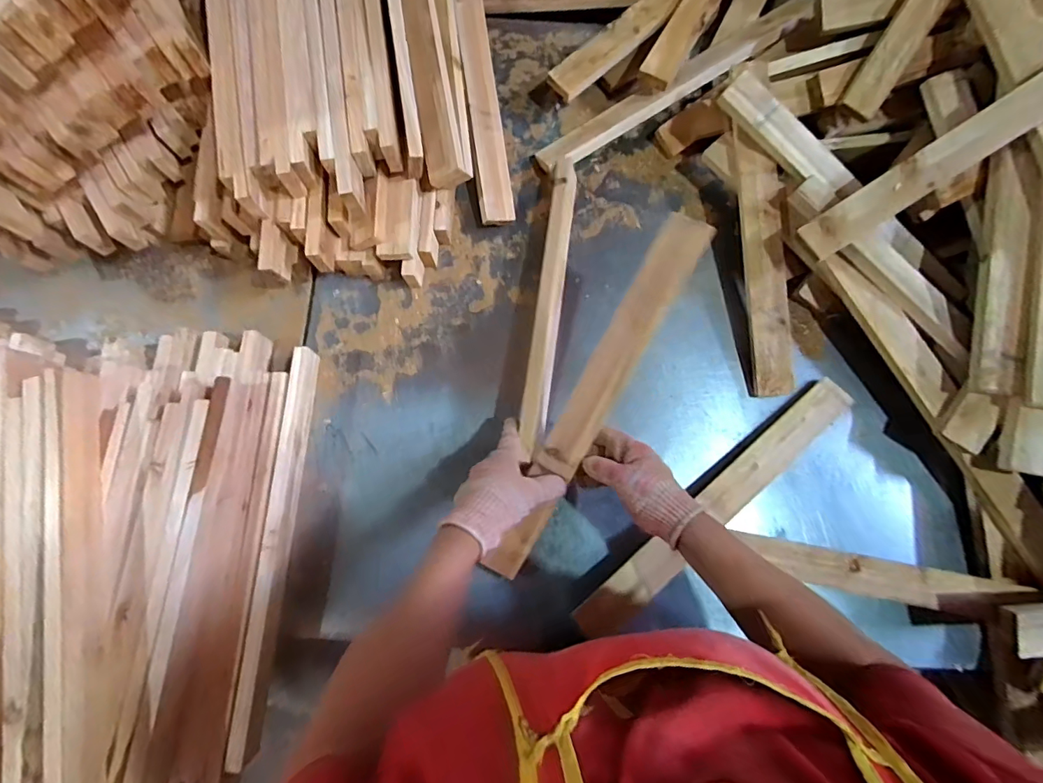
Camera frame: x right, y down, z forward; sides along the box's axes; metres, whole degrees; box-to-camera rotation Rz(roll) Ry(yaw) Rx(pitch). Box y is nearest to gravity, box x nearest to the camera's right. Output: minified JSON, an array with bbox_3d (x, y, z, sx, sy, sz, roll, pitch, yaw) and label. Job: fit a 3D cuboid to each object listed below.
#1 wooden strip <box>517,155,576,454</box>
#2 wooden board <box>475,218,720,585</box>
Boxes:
[{"bbox_3d":[0.041,-0.135,0.678,0.032,0.044,0.443,7,75,2],"label":"wooden strip"},{"bbox_3d":[0.078,0.025,0.566,0.051,0.018,0.480,28,104,6],"label":"wooden board"}]

